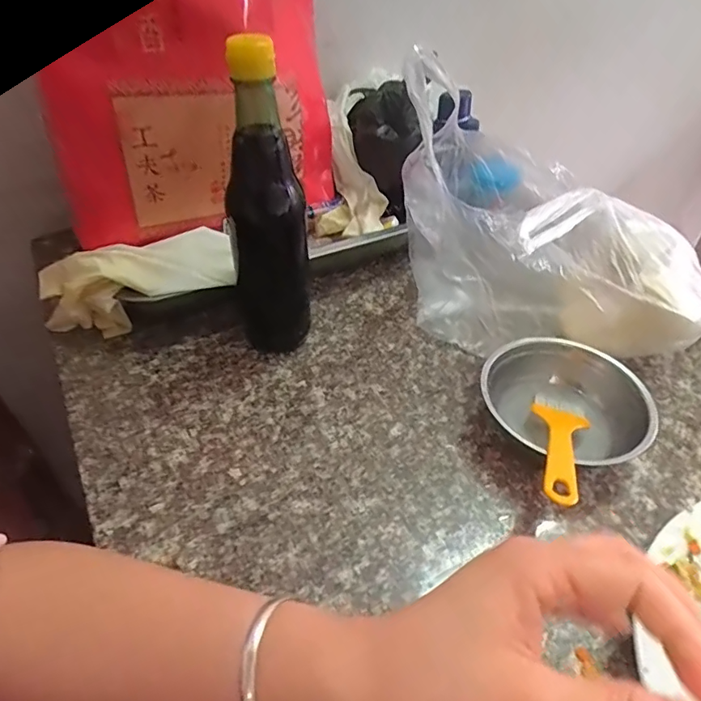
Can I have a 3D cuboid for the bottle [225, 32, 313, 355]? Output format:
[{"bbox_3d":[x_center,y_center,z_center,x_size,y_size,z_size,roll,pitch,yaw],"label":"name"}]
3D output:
[{"bbox_3d":[-0.065,-0.106,0.398,0.063,0.242,0.064,-6,44,-8],"label":"bottle"}]

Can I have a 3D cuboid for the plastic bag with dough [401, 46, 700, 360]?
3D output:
[{"bbox_3d":[0.164,-0.113,0.427,0.244,0.213,0.148,1,44,0],"label":"plastic bag with dough"}]

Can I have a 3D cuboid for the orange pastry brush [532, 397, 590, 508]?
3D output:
[{"bbox_3d":[0.145,0.064,0.346,0.038,0.006,0.139,16,23,15],"label":"orange pastry brush"}]

